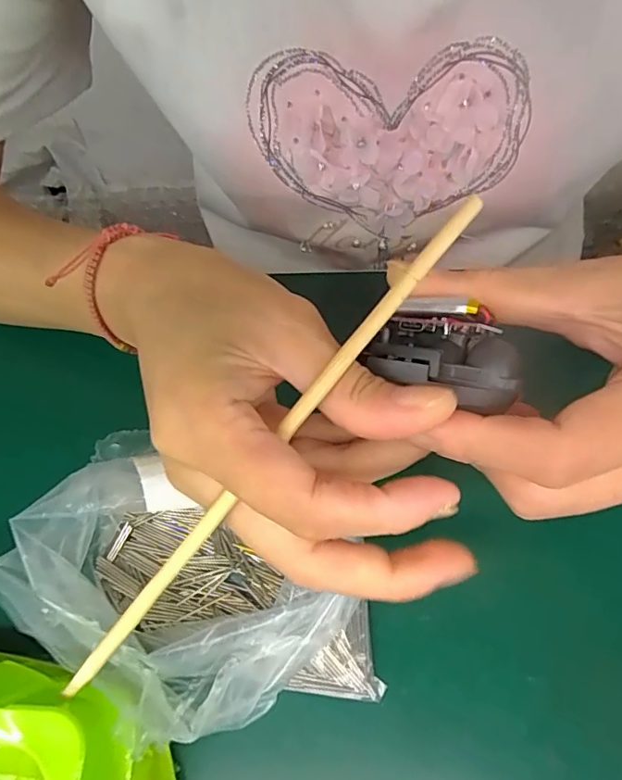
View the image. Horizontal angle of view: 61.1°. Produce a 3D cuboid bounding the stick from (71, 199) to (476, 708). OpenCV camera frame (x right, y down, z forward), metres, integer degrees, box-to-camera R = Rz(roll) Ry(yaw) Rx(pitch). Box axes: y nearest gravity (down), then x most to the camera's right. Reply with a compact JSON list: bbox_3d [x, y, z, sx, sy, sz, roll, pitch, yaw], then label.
[{"bbox_3d":[-0.012,0.017,0.155,0.005,0.004,0.185,40,91,21],"label":"stick"}]

